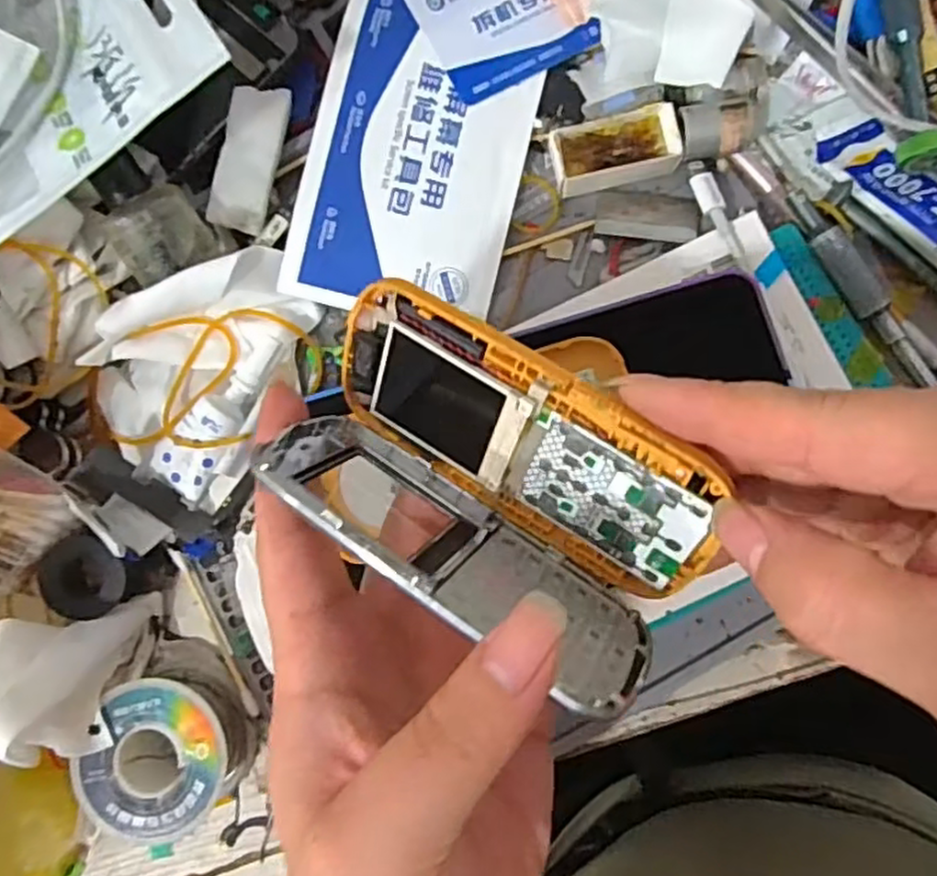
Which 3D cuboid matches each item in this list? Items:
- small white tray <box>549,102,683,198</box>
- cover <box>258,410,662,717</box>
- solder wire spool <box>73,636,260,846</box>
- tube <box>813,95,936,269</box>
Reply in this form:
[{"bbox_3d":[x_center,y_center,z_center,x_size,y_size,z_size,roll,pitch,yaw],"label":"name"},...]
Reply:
[{"bbox_3d":[0.057,-0.112,0.277,0.048,0.011,0.023,-10,82,3],"label":"small white tray"},{"bbox_3d":[-0.004,0.030,0.199,0.117,0.057,0.004,31,115,11],"label":"cover"},{"bbox_3d":[-0.105,0.110,0.258,0.055,0.033,0.058,-1,83,4],"label":"solder wire spool"},{"bbox_3d":[0.164,-0.085,0.256,0.024,0.014,0.100,-28,65,0],"label":"tube"}]

